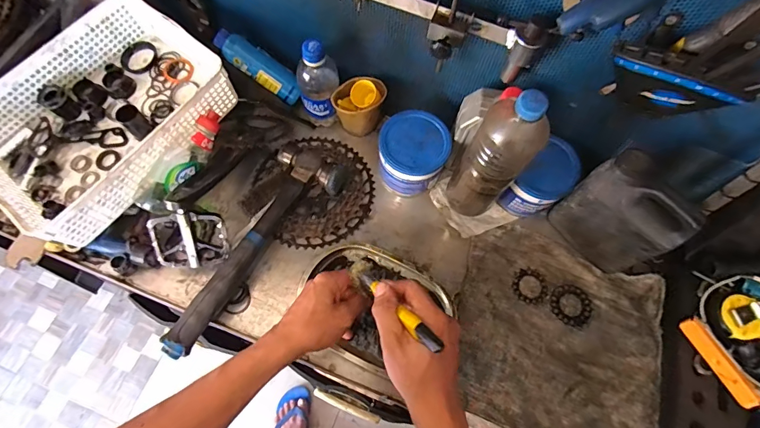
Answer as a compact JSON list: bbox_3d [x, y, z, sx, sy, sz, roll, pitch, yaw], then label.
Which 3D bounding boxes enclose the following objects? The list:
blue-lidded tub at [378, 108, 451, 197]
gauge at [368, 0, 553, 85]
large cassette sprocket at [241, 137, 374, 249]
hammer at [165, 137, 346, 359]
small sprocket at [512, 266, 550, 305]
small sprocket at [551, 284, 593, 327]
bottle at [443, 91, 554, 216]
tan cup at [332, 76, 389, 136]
[{"bbox_3d":[0.050,-0.089,0.646,0.099,0.107,0.097,1,68,-2],"label":"blue-lidded tub"},{"bbox_3d":[0.004,-0.259,0.503,0.388,0.096,0.080,27,69,9],"label":"gauge"},{"bbox_3d":[-0.107,-0.045,0.663,0.191,0.036,0.195,1,68,-2],"label":"large cassette sprocket"},{"bbox_3d":[-0.175,0.043,0.616,0.117,0.051,0.363,25,69,8],"label":"hammer"},{"bbox_3d":[0.228,0.108,0.630,0.053,0.005,0.054,23,69,7],"label":"small sprocket"},{"bbox_3d":[0.285,0.135,0.617,0.060,0.007,0.057,1,68,-2],"label":"small sprocket"},{"bbox_3d":[0.147,-0.065,0.546,0.073,0.271,0.061,40,72,13],"label":"bottle"},{"bbox_3d":[-0.032,-0.168,0.677,0.076,0.106,0.054,-33,72,-14],"label":"tan cup"}]

